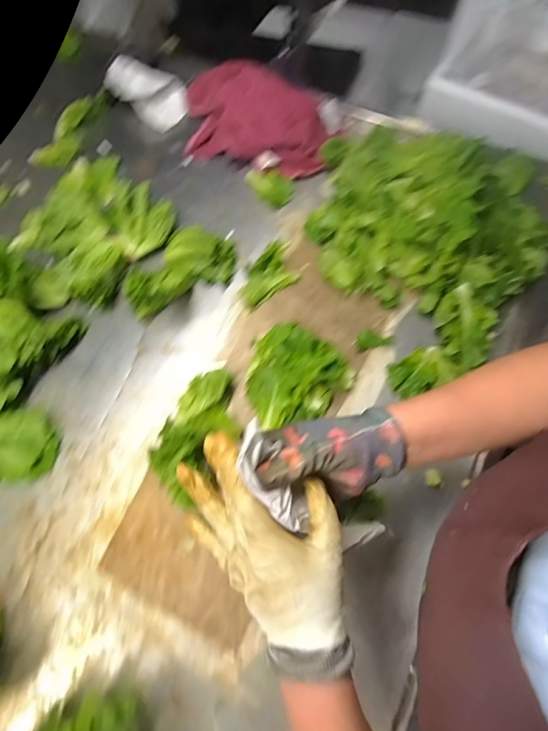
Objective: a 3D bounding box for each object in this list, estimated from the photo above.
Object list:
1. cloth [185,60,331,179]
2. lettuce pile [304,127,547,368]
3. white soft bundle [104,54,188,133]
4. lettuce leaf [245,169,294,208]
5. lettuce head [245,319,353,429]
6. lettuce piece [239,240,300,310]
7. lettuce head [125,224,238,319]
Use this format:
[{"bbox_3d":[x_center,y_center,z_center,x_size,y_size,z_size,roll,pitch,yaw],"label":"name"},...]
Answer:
[{"bbox_3d":[-0.040,-0.442,0.617,0.289,0.090,0.161,20,71,9],"label":"cloth"},{"bbox_3d":[0.221,-0.234,0.529,0.371,0.101,0.322,36,74,14],"label":"lettuce pile"},{"bbox_3d":[-0.247,-0.527,0.673,0.146,0.067,0.085,32,73,13],"label":"white soft bundle"},{"bbox_3d":[-0.008,-0.312,0.607,0.082,0.024,0.052,34,74,13],"label":"lettuce leaf"},{"bbox_3d":[0.027,0.003,0.471,0.137,0.049,0.132,0,69,1],"label":"lettuce head"},{"bbox_3d":[-0.004,-0.139,0.538,0.061,0.025,0.122,36,74,14],"label":"lettuce piece"},{"bbox_3d":[-0.140,-0.145,0.523,0.180,0.069,0.094,-38,73,-12],"label":"lettuce head"}]

